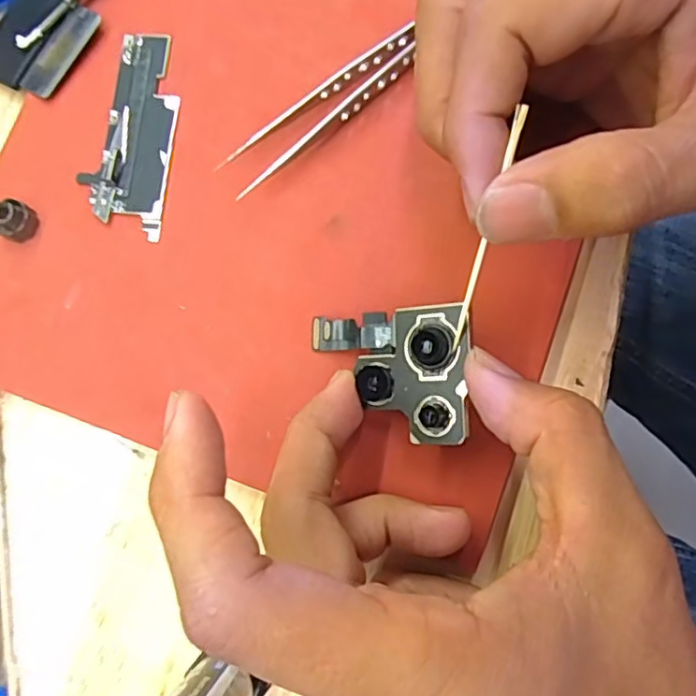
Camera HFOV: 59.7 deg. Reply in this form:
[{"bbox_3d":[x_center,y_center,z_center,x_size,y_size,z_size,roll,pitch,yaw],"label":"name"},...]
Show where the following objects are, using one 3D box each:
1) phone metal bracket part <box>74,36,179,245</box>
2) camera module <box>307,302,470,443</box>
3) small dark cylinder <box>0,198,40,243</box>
[{"bbox_3d":[-0.072,-0.075,0.207,0.028,0.004,0.071,7,80,3],"label":"phone metal bracket part"},{"bbox_3d":[0.011,0.008,0.178,0.050,0.008,0.038,-3,84,31],"label":"camera module"},{"bbox_3d":[-0.109,-0.042,0.198,0.009,0.012,0.012,38,83,8],"label":"small dark cylinder"}]

